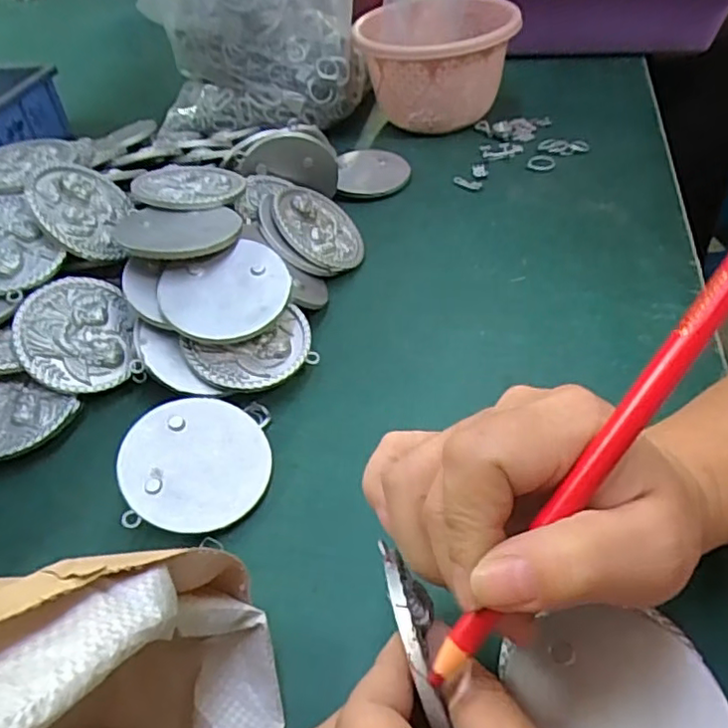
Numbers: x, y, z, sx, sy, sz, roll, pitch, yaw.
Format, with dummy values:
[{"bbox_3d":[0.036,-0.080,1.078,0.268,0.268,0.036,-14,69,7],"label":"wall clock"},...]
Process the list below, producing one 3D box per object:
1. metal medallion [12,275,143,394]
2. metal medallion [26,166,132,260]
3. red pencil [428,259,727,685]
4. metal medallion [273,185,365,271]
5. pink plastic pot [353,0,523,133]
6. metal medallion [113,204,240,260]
[{"bbox_3d":[-0.172,-0.019,0.376,0.064,0.005,0.072,0,69,-25],"label":"metal medallion"},{"bbox_3d":[-0.177,-0.097,0.397,0.062,0.008,0.070,1,62,-44],"label":"metal medallion"},{"bbox_3d":[0.068,0.022,0.172,0.008,0.007,0.164,39,95,37],"label":"red pencil"},{"bbox_3d":[-0.033,-0.100,0.447,0.076,0.006,0.069,46,43,-1],"label":"metal medallion"},{"bbox_3d":[0.066,-0.266,0.574,0.132,0.096,0.127,-4,44,3],"label":"pink plastic pot"},{"bbox_3d":[-0.111,-0.080,0.376,0.071,0.006,0.063,-3,36,-3],"label":"metal medallion"}]

